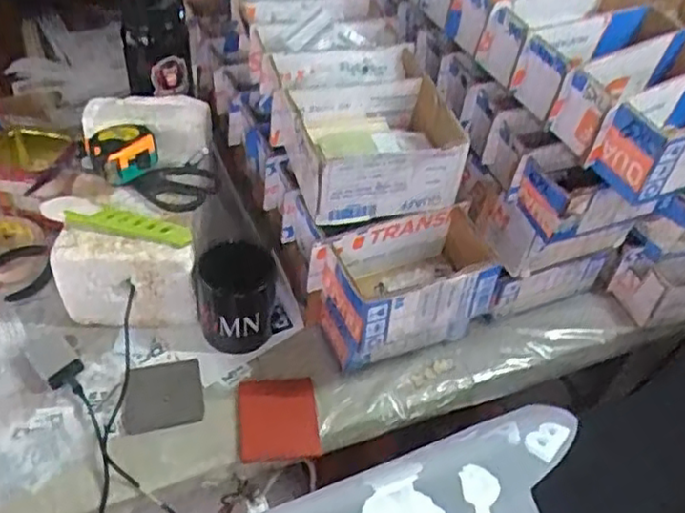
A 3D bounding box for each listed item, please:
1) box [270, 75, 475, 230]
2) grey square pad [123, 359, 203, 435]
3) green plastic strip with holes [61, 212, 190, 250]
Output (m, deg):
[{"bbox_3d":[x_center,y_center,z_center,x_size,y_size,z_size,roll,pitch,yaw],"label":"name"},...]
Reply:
[{"bbox_3d":[0.027,-0.118,0.711,0.174,0.077,0.148,-7,46,-14],"label":"box"},{"bbox_3d":[-0.185,0.144,0.704,0.075,0.009,0.082,-5,45,-13],"label":"grey square pad"},{"bbox_3d":[-0.220,-0.033,0.707,0.128,0.015,0.026,12,44,5],"label":"green plastic strip with holes"}]

